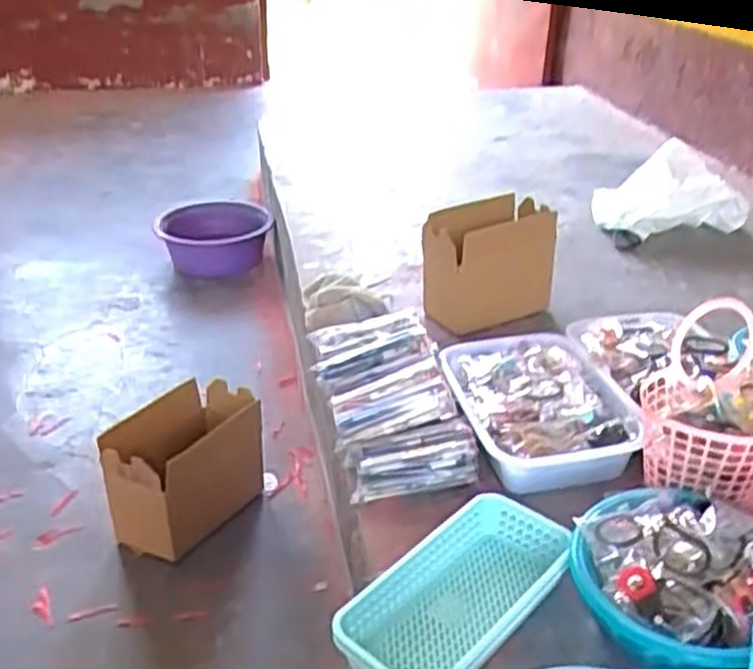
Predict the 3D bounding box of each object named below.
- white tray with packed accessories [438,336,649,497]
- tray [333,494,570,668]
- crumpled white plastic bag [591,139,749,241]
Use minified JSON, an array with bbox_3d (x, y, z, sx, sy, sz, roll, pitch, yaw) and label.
[{"bbox_3d":[0.210,0.092,1.074,0.204,0.074,0.262,-4,32,-11],"label":"white tray with packed accessories"},{"bbox_3d":[0.087,0.273,0.819,0.130,0.075,0.267,24,37,31],"label":"tray"},{"bbox_3d":[0.594,-0.309,1.719,0.300,0.131,0.240,-6,32,-15],"label":"crumpled white plastic bag"}]

